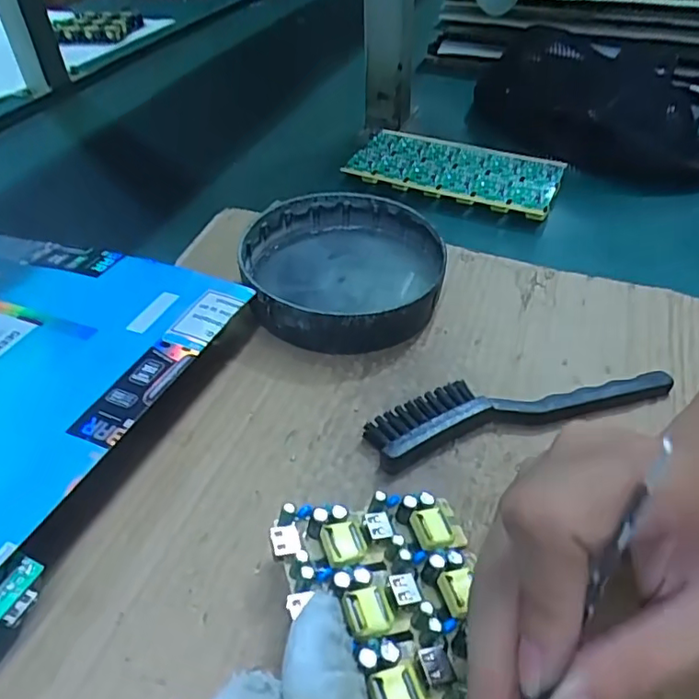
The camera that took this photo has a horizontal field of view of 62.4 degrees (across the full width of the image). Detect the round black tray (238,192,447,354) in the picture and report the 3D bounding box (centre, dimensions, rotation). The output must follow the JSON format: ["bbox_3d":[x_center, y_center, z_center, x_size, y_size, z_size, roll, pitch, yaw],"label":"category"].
[{"bbox_3d":[-0.005,-0.054,0.386,0.128,0.037,0.132,0,44,0],"label":"round black tray"}]

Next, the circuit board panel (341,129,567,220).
[{"bbox_3d":[0.093,-0.158,0.508,0.174,0.015,0.091,18,46,18],"label":"circuit board panel"}]

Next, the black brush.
[{"bbox_3d":[0.091,0.028,0.319,0.167,0.015,0.044,-13,45,-14],"label":"black brush"}]

